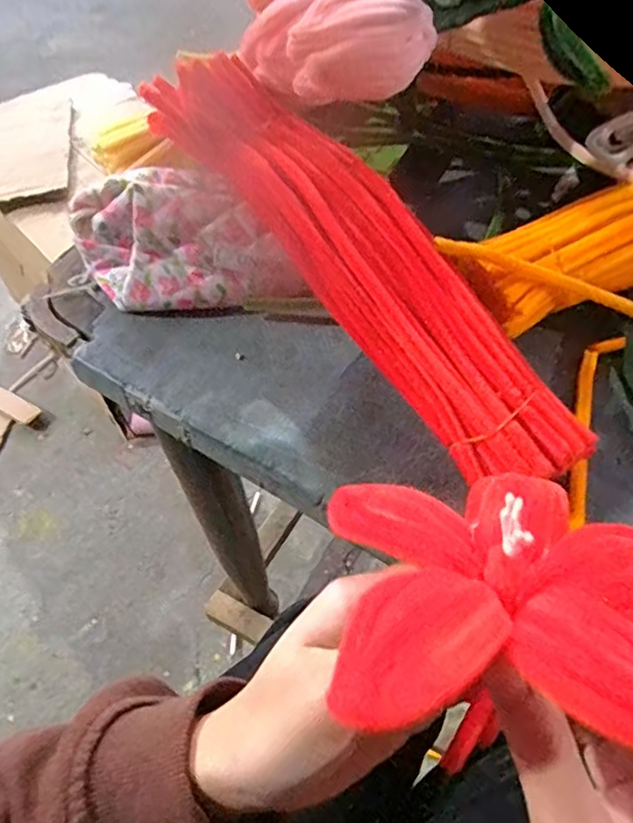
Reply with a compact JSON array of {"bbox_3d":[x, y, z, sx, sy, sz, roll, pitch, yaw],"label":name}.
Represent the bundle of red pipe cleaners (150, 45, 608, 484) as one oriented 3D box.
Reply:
[{"bbox_3d":[0.021,-0.083,0.314,0.065,0.031,0.290,-32,72,-20],"label":"bundle of red pipe cleaners"}]

